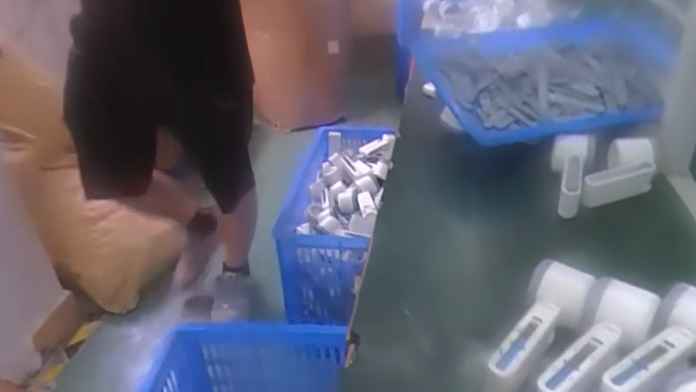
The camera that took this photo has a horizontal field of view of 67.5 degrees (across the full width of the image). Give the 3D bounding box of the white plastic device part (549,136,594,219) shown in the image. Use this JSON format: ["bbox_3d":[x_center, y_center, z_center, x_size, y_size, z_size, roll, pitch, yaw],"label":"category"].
[{"bbox_3d":[0.310,-0.033,0.722,0.057,0.043,0.145,8,46,19],"label":"white plastic device part"}]

